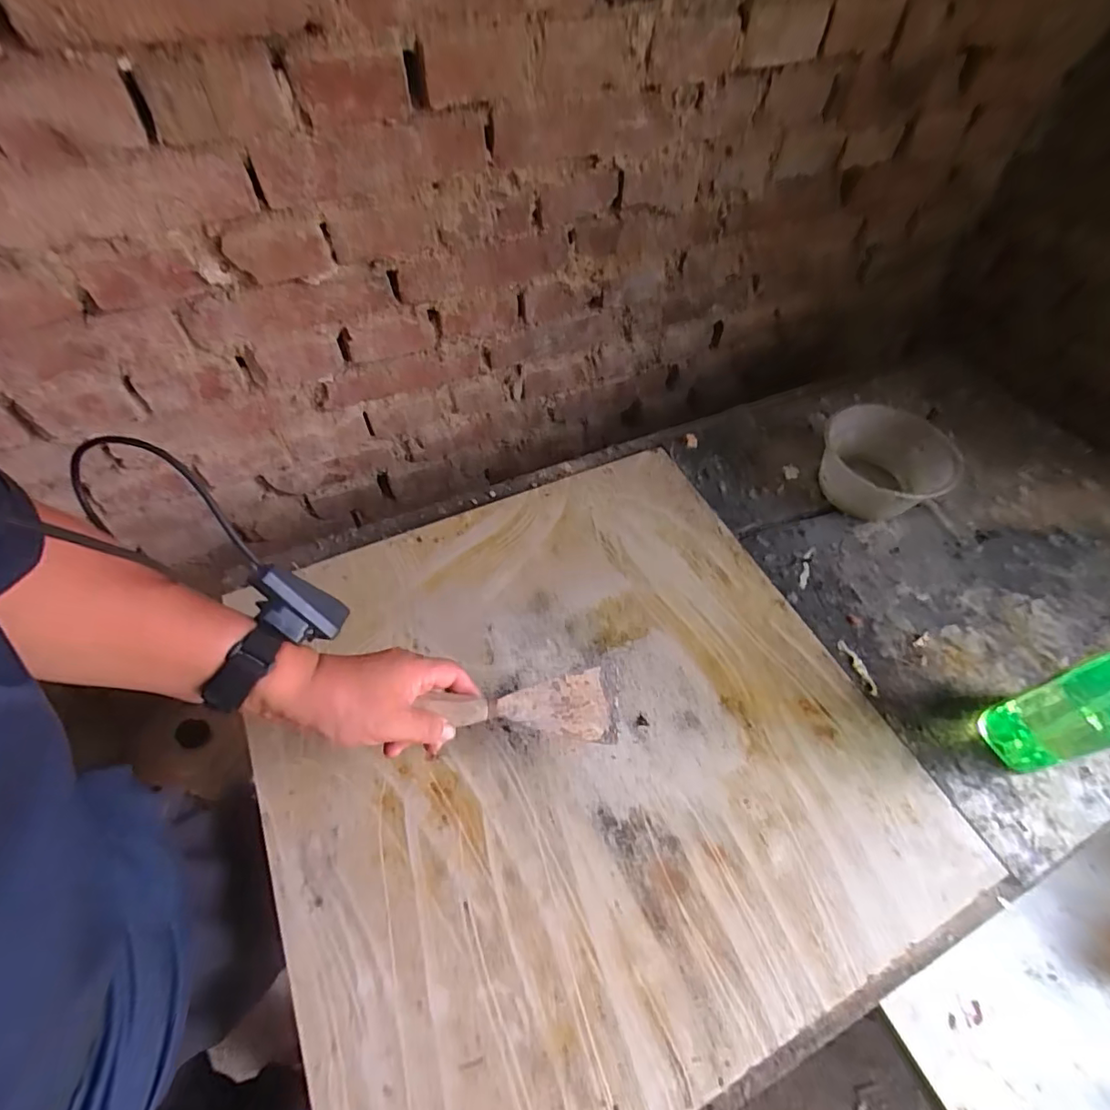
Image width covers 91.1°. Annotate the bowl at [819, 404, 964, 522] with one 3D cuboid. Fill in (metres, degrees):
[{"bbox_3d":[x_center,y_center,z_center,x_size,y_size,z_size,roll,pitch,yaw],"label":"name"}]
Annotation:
[{"bbox_3d":[0.443,-0.119,0.722,0.156,0.075,0.149,1,57,-1],"label":"bowl"}]

